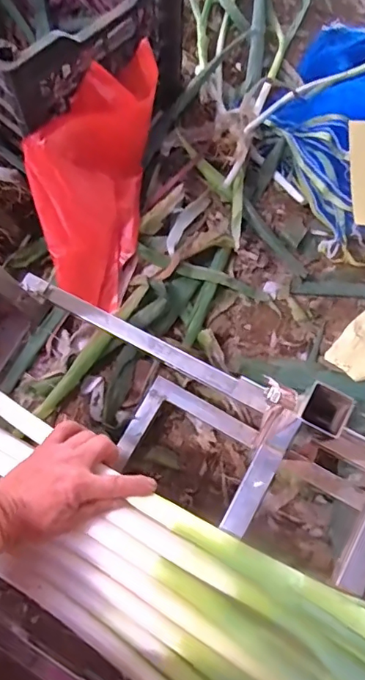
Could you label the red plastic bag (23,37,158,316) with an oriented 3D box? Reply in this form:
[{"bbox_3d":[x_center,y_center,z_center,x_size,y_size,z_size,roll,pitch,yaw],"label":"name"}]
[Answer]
[{"bbox_3d":[-0.137,-0.245,0.751,0.158,0.111,0.369,10,95,3],"label":"red plastic bag"}]

